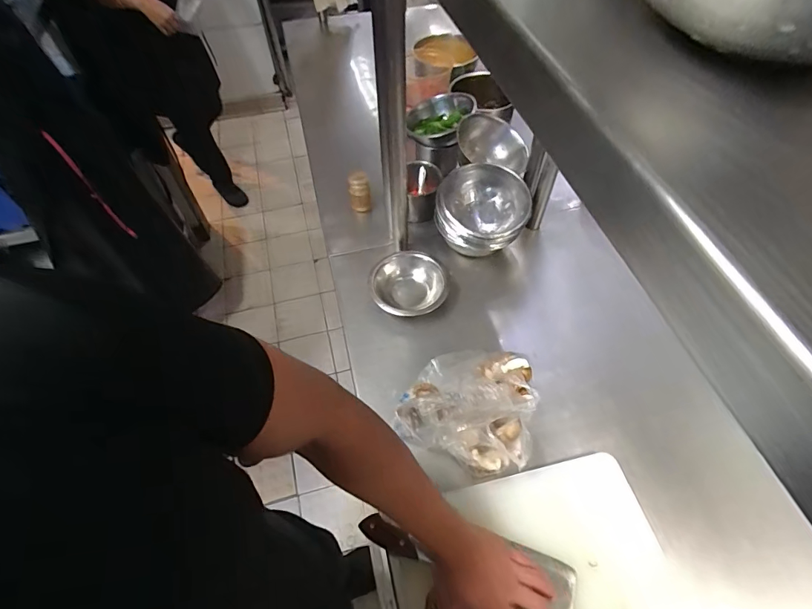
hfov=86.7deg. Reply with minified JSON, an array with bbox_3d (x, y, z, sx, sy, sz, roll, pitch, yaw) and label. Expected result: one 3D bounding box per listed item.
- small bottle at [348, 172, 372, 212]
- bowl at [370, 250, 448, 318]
[{"bbox_3d":[-0.101,-0.243,0.951,0.044,0.096,0.042,-6,55,-3],"label":"small bottle"},{"bbox_3d":[0.002,-0.029,0.834,0.133,0.062,0.146,0,55,1],"label":"bowl"}]

